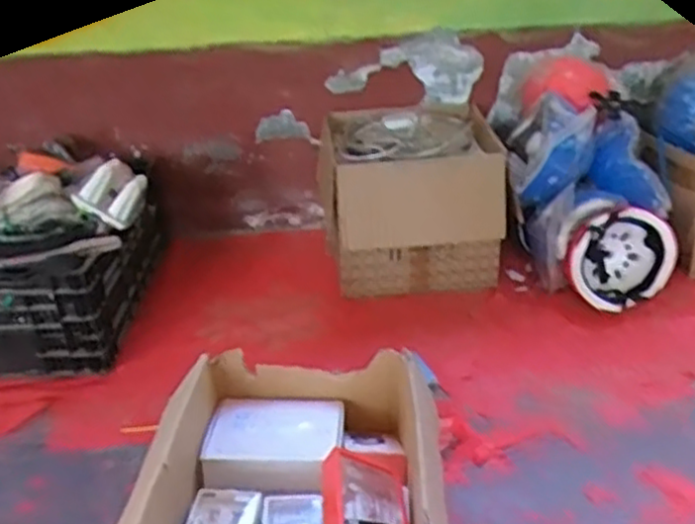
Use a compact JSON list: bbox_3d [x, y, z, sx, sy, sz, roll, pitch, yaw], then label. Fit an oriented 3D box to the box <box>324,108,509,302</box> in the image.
[{"bbox_3d":[0.144,-0.170,1.797,0.396,0.311,0.405,-4,28,-2],"label":"box"}]

